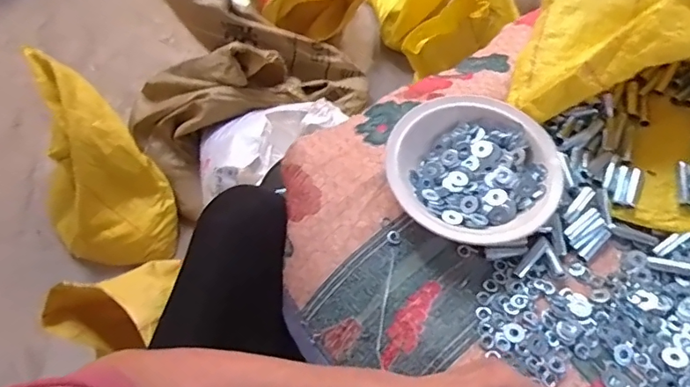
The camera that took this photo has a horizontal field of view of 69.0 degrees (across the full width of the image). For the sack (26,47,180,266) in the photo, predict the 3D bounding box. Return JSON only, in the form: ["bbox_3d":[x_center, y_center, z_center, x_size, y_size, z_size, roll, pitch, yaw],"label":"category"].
[{"bbox_3d":[-0.475,-0.026,0.927,0.225,0.287,0.269,-40,64,-18],"label":"sack"}]

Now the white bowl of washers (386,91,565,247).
[{"bbox_3d":[0.132,-0.024,0.522,0.167,0.049,0.158,-2,59,3],"label":"white bowl of washers"}]

